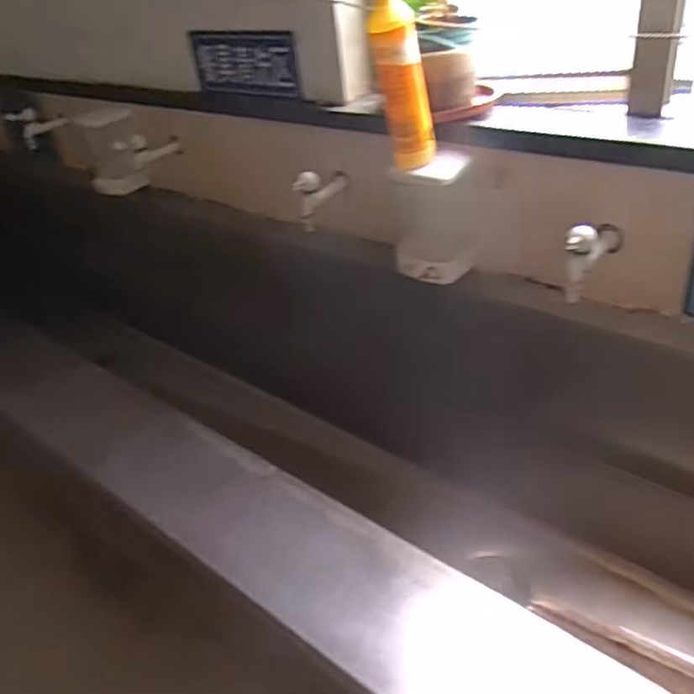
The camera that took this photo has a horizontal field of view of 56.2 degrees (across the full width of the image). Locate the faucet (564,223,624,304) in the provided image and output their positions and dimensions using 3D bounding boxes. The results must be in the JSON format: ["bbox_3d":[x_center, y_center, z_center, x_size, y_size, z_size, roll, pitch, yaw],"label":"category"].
[{"bbox_3d":[0.332,-0.126,0.884,0.115,0.102,0.037,-31,41,-33],"label":"faucet"}]

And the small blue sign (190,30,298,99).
[{"bbox_3d":[-0.194,-0.537,1.234,0.278,0.116,0.016,20,44,36],"label":"small blue sign"}]

